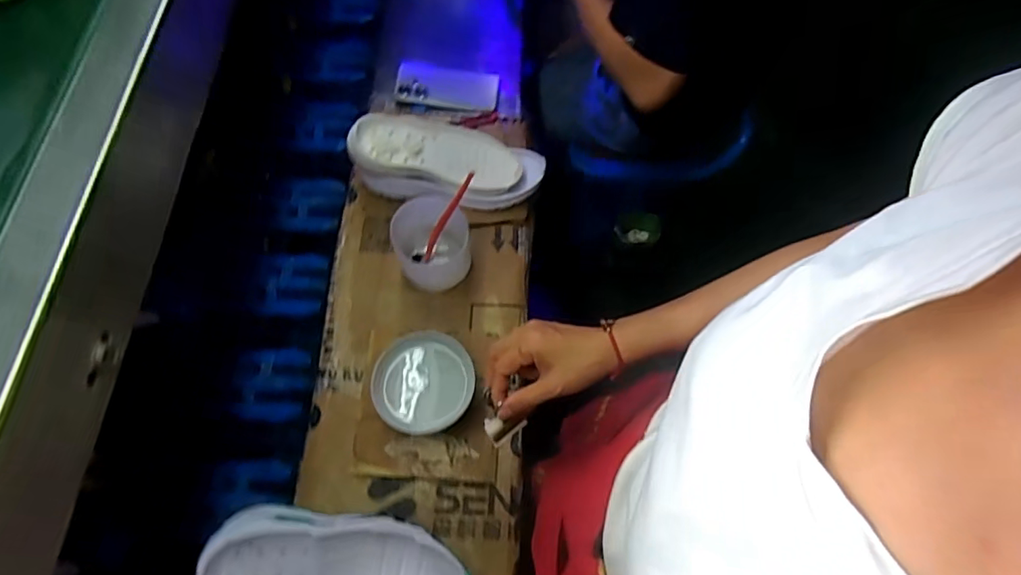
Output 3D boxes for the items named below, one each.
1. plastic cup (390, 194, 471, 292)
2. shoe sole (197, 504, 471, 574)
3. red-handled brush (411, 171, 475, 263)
[{"bbox_3d":[-0.100,-0.056,0.689,0.092,0.088,0.102,-2,66,-3],"label":"plastic cup"},{"bbox_3d":[-0.153,0.265,0.502,0.239,0.049,0.100,17,65,-13],"label":"shoe sole"},{"bbox_3d":[-0.084,-0.082,0.670,0.021,0.150,0.014,47,32,17],"label":"red-handled brush"}]

